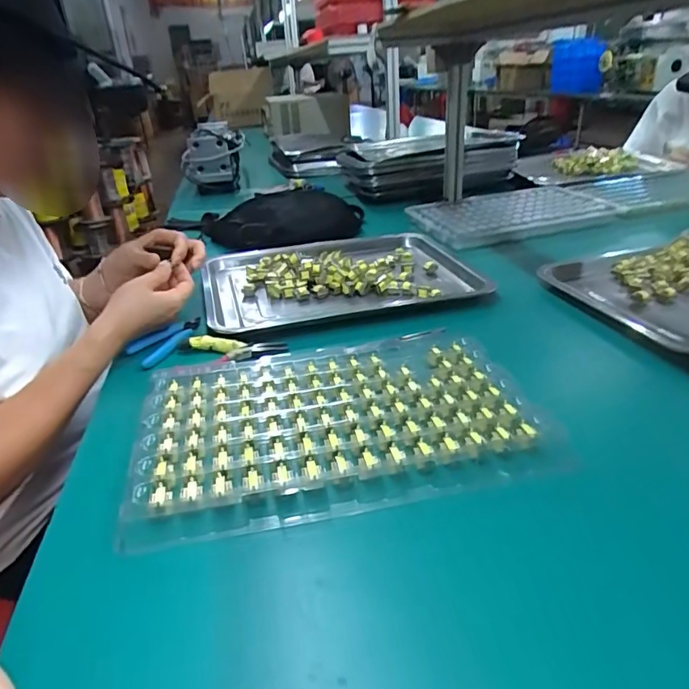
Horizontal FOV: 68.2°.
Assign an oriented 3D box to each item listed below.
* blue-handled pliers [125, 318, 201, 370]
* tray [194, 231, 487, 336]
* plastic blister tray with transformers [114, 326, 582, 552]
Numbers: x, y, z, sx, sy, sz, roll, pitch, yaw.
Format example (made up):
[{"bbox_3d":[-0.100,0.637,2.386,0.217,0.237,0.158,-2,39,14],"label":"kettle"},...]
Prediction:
[{"bbox_3d":[-0.207,-0.007,0.615,0.042,0.016,0.116,13,32,27],"label":"blue-handled pliers"},{"bbox_3d":[-0.008,-0.109,0.766,0.396,0.034,0.287,-11,29,-13],"label":"tray"},{"bbox_3d":[-0.010,0.062,0.462,0.333,0.023,0.213,-8,29,-9],"label":"plastic blister tray with transformers"}]

